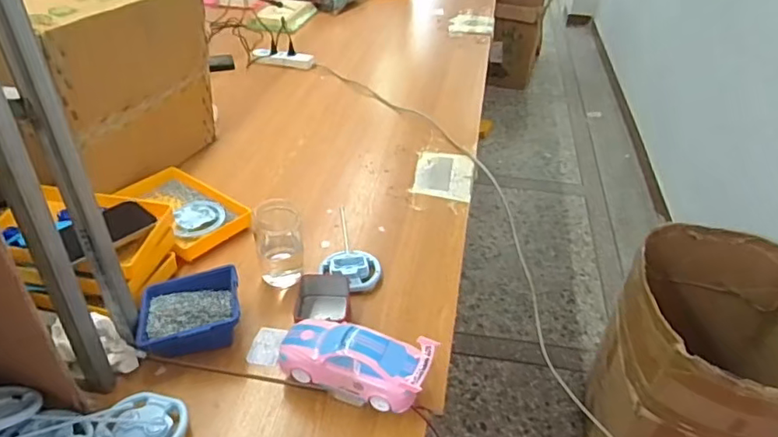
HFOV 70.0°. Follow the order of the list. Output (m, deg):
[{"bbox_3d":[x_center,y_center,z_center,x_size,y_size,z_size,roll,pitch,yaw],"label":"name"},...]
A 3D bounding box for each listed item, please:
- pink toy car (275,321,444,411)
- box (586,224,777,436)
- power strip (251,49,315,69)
[{"bbox_3d":[-0.044,0.183,0.734,0.197,0.066,0.082,15,39,16],"label":"pink toy car"},{"bbox_3d":[0.714,0.387,1.291,0.438,0.632,0.437,18,40,19],"label":"box"},{"bbox_3d":[-0.312,-0.472,1.633,0.193,0.030,0.043,11,38,11],"label":"power strip"}]

